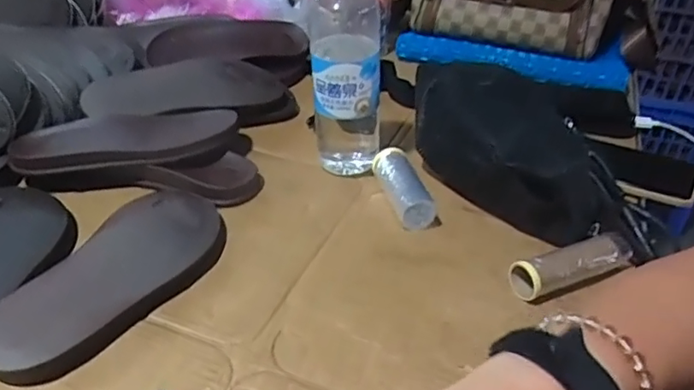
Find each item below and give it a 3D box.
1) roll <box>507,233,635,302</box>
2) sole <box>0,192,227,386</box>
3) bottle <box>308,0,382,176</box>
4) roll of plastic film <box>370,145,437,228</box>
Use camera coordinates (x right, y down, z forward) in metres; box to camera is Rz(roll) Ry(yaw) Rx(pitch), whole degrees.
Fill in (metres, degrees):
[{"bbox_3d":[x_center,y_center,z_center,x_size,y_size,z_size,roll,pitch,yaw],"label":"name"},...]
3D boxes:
[{"bbox_3d":[0.179,0.054,0.459,0.103,0.027,0.029,-14,40,-21],"label":"roll"},{"bbox_3d":[-0.161,0.058,0.418,0.084,0.027,0.197,16,39,17],"label":"sole"},{"bbox_3d":[-0.001,-0.115,0.528,0.066,0.208,0.064,1,37,-3],"label":"bottle"},{"bbox_3d":[0.051,-0.009,0.533,0.030,0.034,0.088,-9,38,-15],"label":"roll of plastic film"}]

